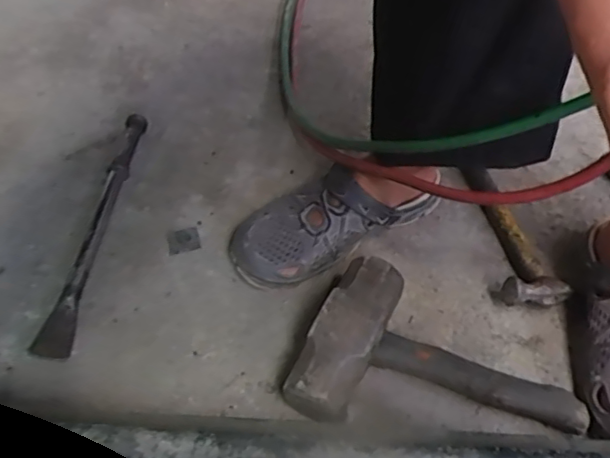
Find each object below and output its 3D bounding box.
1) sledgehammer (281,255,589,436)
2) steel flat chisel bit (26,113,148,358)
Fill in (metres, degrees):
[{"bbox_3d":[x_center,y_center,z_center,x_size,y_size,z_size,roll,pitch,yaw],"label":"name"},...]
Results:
[{"bbox_3d":[0.122,0.138,0.513,0.245,0.059,0.170,22,54,18],"label":"sledgehammer"},{"bbox_3d":[-0.246,-0.013,0.669,0.039,0.026,0.356,2,50,3],"label":"steel flat chisel bit"}]

